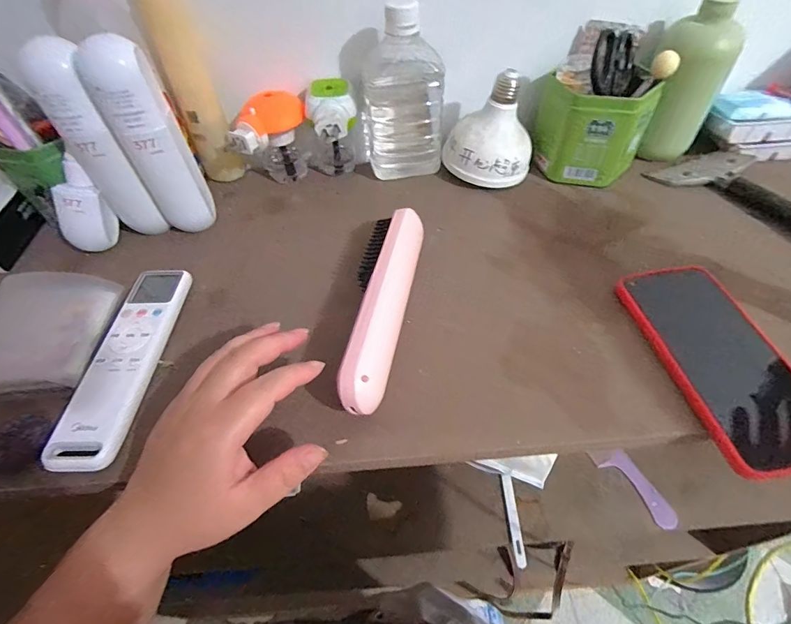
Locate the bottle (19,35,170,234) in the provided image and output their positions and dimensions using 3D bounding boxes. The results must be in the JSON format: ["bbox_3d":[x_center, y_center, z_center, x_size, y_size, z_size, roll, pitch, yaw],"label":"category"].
[{"bbox_3d":[-0.254,-0.133,0.353,0.047,0.180,0.040,34,60,27],"label":"bottle"}]

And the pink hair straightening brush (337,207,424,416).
[{"bbox_3d":[-0.010,-0.012,0.312,0.042,0.035,0.184,4,51,7],"label":"pink hair straightening brush"}]

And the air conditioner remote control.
[{"bbox_3d":[-0.209,0.034,0.310,0.045,0.016,0.169,-1,50,2],"label":"air conditioner remote control"}]

